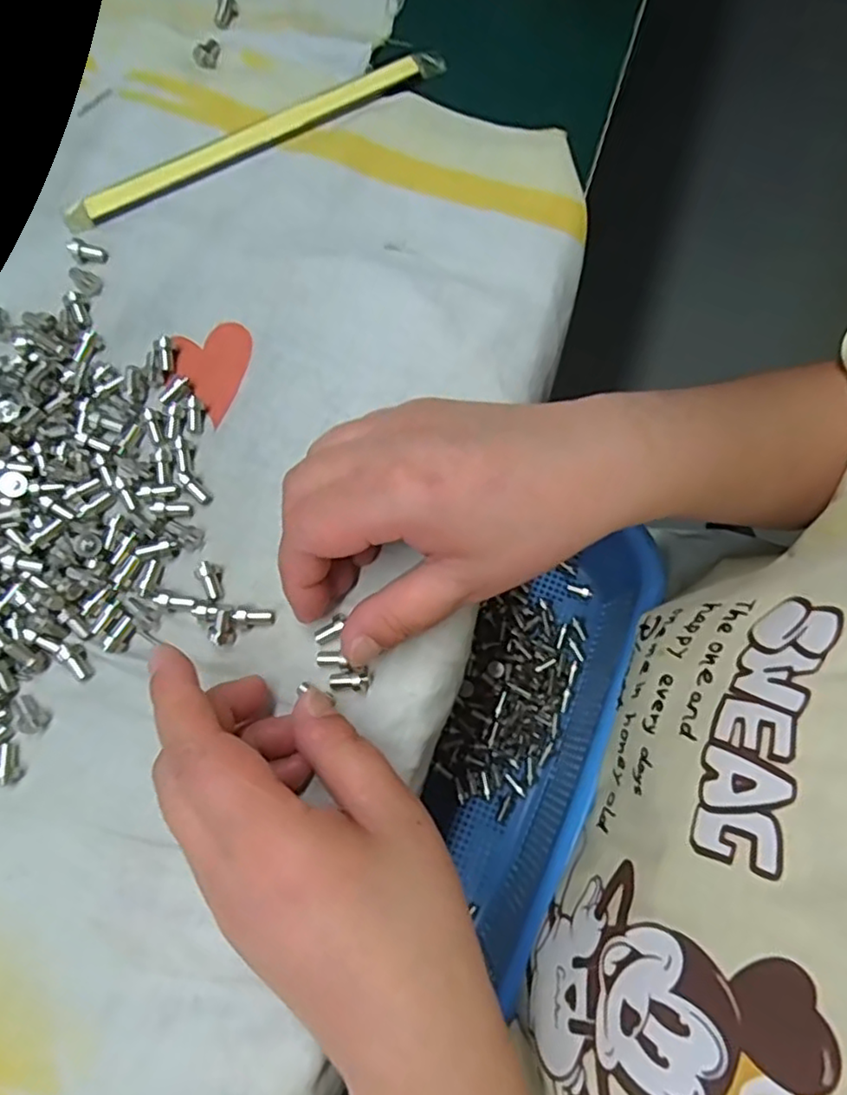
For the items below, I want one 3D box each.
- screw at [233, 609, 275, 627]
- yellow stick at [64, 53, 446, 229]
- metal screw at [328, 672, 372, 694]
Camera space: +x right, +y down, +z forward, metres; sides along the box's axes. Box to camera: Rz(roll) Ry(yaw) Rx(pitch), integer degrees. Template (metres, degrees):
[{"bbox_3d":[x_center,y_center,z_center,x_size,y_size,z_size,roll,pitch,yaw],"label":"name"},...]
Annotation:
[{"bbox_3d":[-0.067,0.028,0.258,0.016,0.004,0.007,7,75,-22],"label":"screw"},{"bbox_3d":[-0.079,-0.199,0.313,0.196,0.004,0.017,-29,78,-7],"label":"yellow stick"},{"bbox_3d":[-0.029,0.052,0.251,0.016,0.006,0.008,4,76,5],"label":"metal screw"}]

